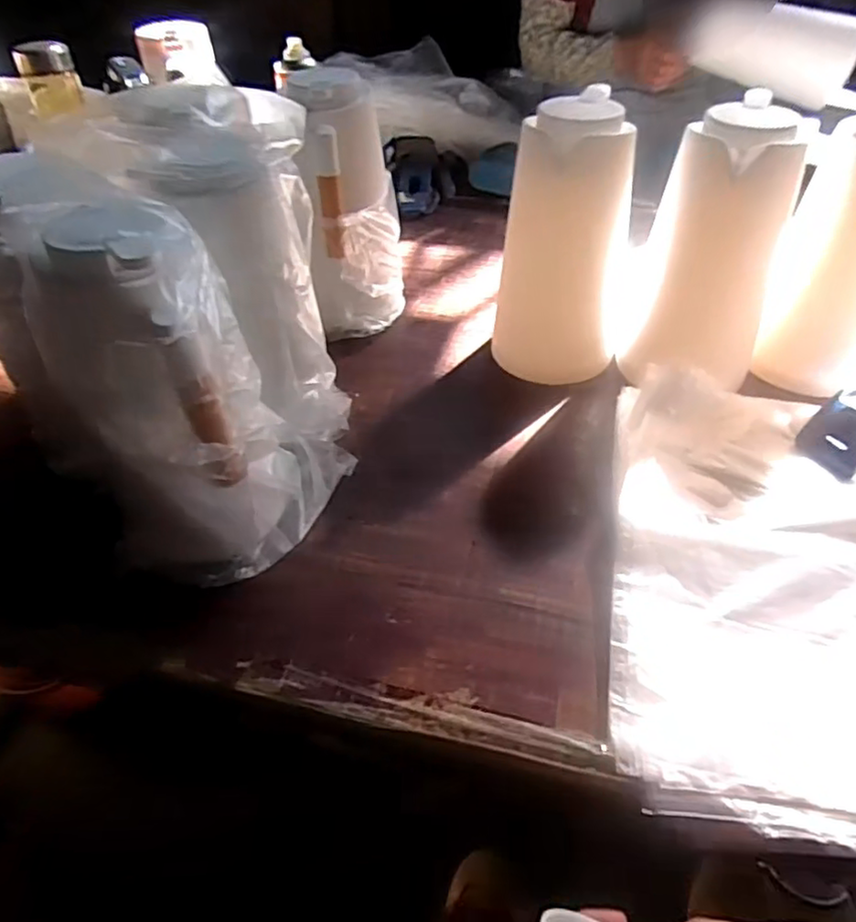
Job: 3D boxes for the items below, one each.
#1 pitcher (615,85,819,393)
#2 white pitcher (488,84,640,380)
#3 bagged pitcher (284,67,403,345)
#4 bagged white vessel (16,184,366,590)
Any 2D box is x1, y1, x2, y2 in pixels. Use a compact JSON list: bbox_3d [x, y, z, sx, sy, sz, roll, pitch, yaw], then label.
[{"bbox_3d":[0.257,-0.191,0.575,0.115,0.211,0.101,14,47,16],"label":"pitcher"},{"bbox_3d":[0.136,-0.208,0.624,0.120,0.240,0.111,11,46,13],"label":"white pitcher"},{"bbox_3d":[-0.081,-0.254,0.678,0.101,0.245,0.128,-4,44,-2],"label":"bagged pitcher"},{"bbox_3d":[-0.179,-0.046,0.461,0.163,0.244,0.148,15,47,17],"label":"bagged white vessel"}]

